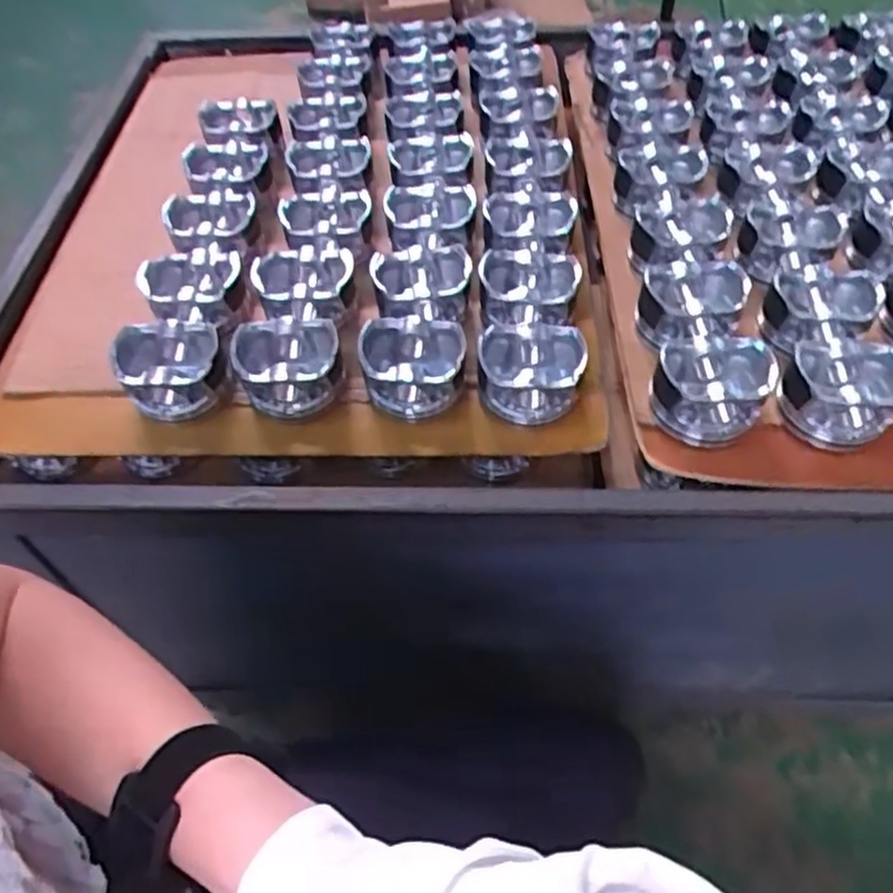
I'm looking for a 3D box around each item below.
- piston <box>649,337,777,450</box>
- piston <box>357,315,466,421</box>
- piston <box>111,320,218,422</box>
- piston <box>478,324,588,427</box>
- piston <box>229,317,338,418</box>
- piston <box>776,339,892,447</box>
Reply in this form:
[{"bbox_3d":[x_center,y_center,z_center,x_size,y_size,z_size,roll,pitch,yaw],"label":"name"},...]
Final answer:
[{"bbox_3d":[0.198,-0.042,0.559,0.080,0.062,0.069,3,53,4],"label":"piston"},{"bbox_3d":[-0.026,-0.063,0.585,0.078,0.048,0.061,-5,53,-2],"label":"piston"},{"bbox_3d":[-0.219,-0.063,0.593,0.080,0.049,0.067,-8,53,-4],"label":"piston"},{"bbox_3d":[0.065,-0.059,0.580,0.081,0.051,0.068,-2,53,1],"label":"piston"},{"bbox_3d":[-0.125,-0.064,0.590,0.082,0.049,0.064,-7,53,-4],"label":"piston"},{"bbox_3d":[0.293,-0.043,0.552,0.079,0.066,0.074,-1,53,1],"label":"piston"}]

